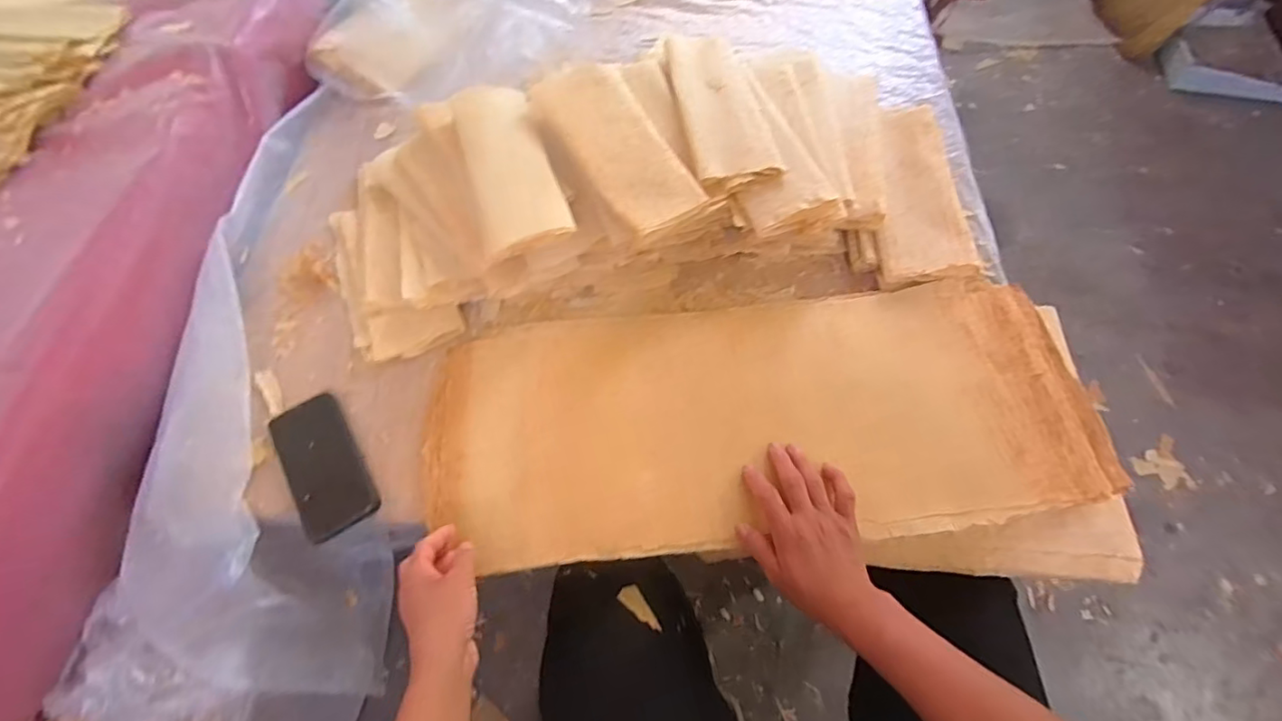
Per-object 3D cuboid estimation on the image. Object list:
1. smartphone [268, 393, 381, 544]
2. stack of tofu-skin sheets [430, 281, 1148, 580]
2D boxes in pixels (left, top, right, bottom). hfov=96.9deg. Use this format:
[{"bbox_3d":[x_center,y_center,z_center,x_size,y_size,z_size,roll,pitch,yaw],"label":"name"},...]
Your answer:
[{"bbox_3d":[-0.356,0.116,0.631,0.080,0.016,0.168,-32,66,-13],"label":"smartphone"},{"bbox_3d":[0.129,0.069,0.627,0.715,0.039,0.312,-2,63,1],"label":"stack of tofu-skin sheets"}]

